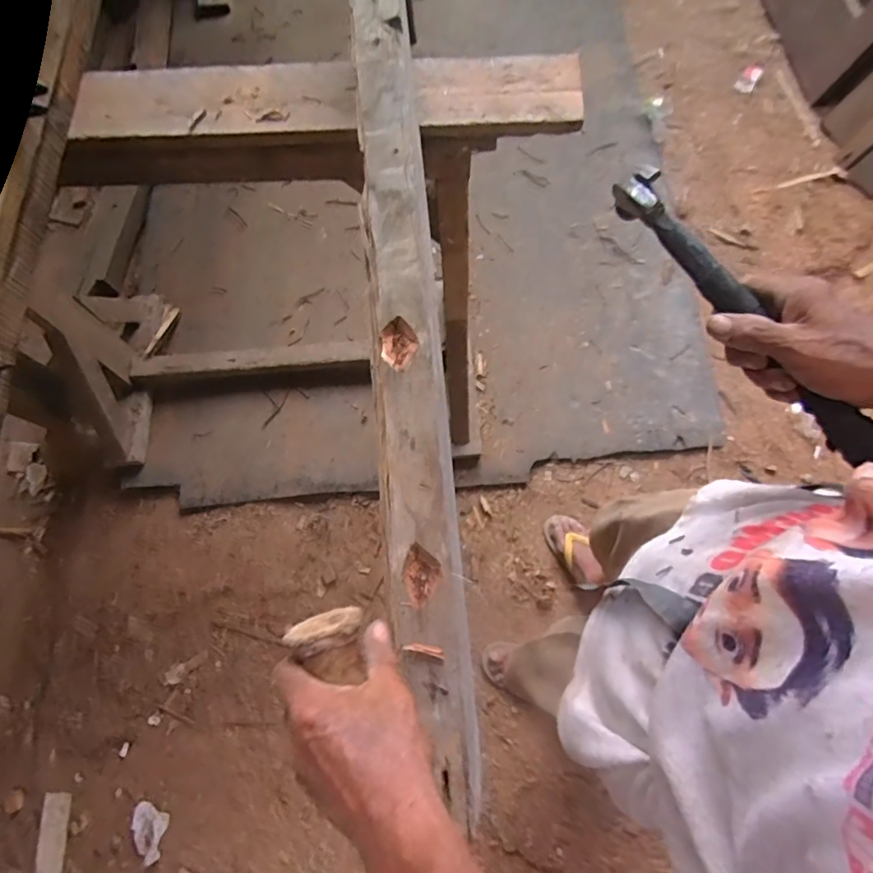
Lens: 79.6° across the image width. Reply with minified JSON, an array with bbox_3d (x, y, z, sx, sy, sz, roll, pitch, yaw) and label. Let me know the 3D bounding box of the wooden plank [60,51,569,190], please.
[{"bbox_3d":[-0.154,-0.419,0.697,0.668,0.089,0.122,-4,74,1],"label":"wooden plank"}]

